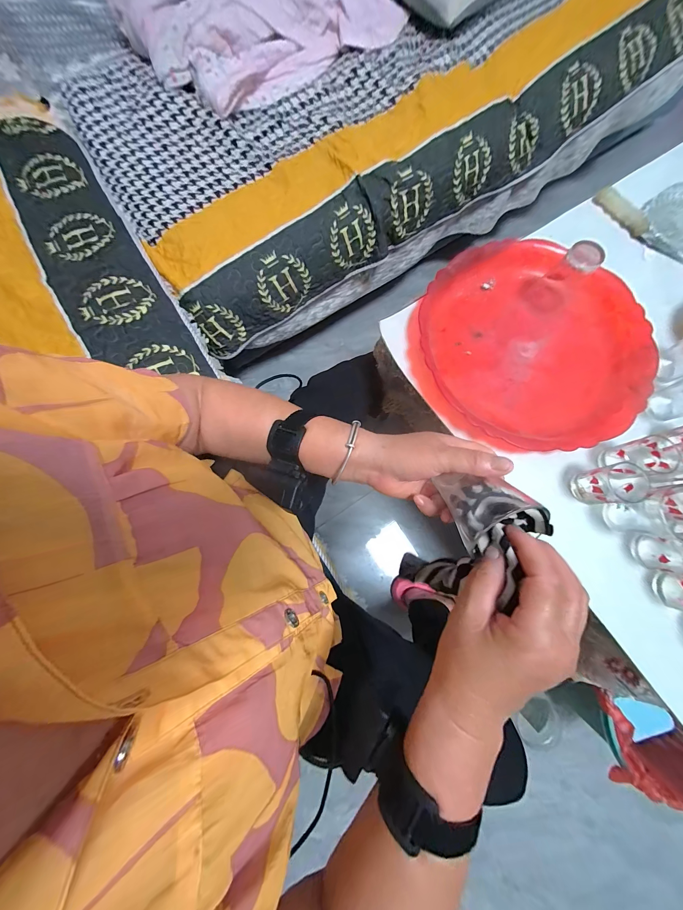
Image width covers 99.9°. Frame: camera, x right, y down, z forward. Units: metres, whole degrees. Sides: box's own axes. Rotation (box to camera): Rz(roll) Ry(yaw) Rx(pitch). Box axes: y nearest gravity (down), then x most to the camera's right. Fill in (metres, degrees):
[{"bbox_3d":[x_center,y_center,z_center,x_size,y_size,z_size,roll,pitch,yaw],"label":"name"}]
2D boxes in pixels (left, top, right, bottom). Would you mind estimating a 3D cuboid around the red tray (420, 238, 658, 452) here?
[{"bbox_3d":[0.296,-0.177,0.446,0.344,0.047,0.345,-43,80,-9],"label":"red tray"}]

